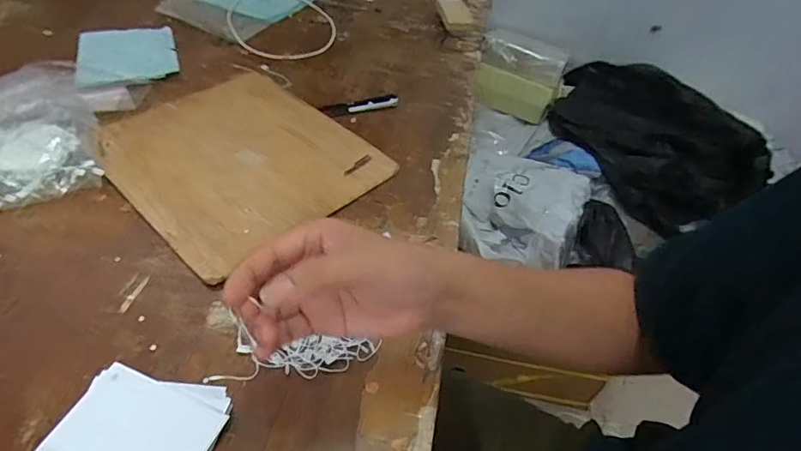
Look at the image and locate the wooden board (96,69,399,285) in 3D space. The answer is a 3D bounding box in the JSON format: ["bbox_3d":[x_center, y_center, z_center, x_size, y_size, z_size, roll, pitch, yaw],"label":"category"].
[{"bbox_3d":[-0.186,-0.086,0.554,0.284,0.007,0.242,37,54,24],"label":"wooden board"}]

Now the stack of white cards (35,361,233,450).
[{"bbox_3d":[-0.178,0.143,0.336,0.103,0.015,0.084,14,48,6],"label":"stack of white cards"}]

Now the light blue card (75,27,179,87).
[{"bbox_3d":[-0.374,-0.236,0.667,0.120,0.008,0.153,-12,51,-17],"label":"light blue card"}]

